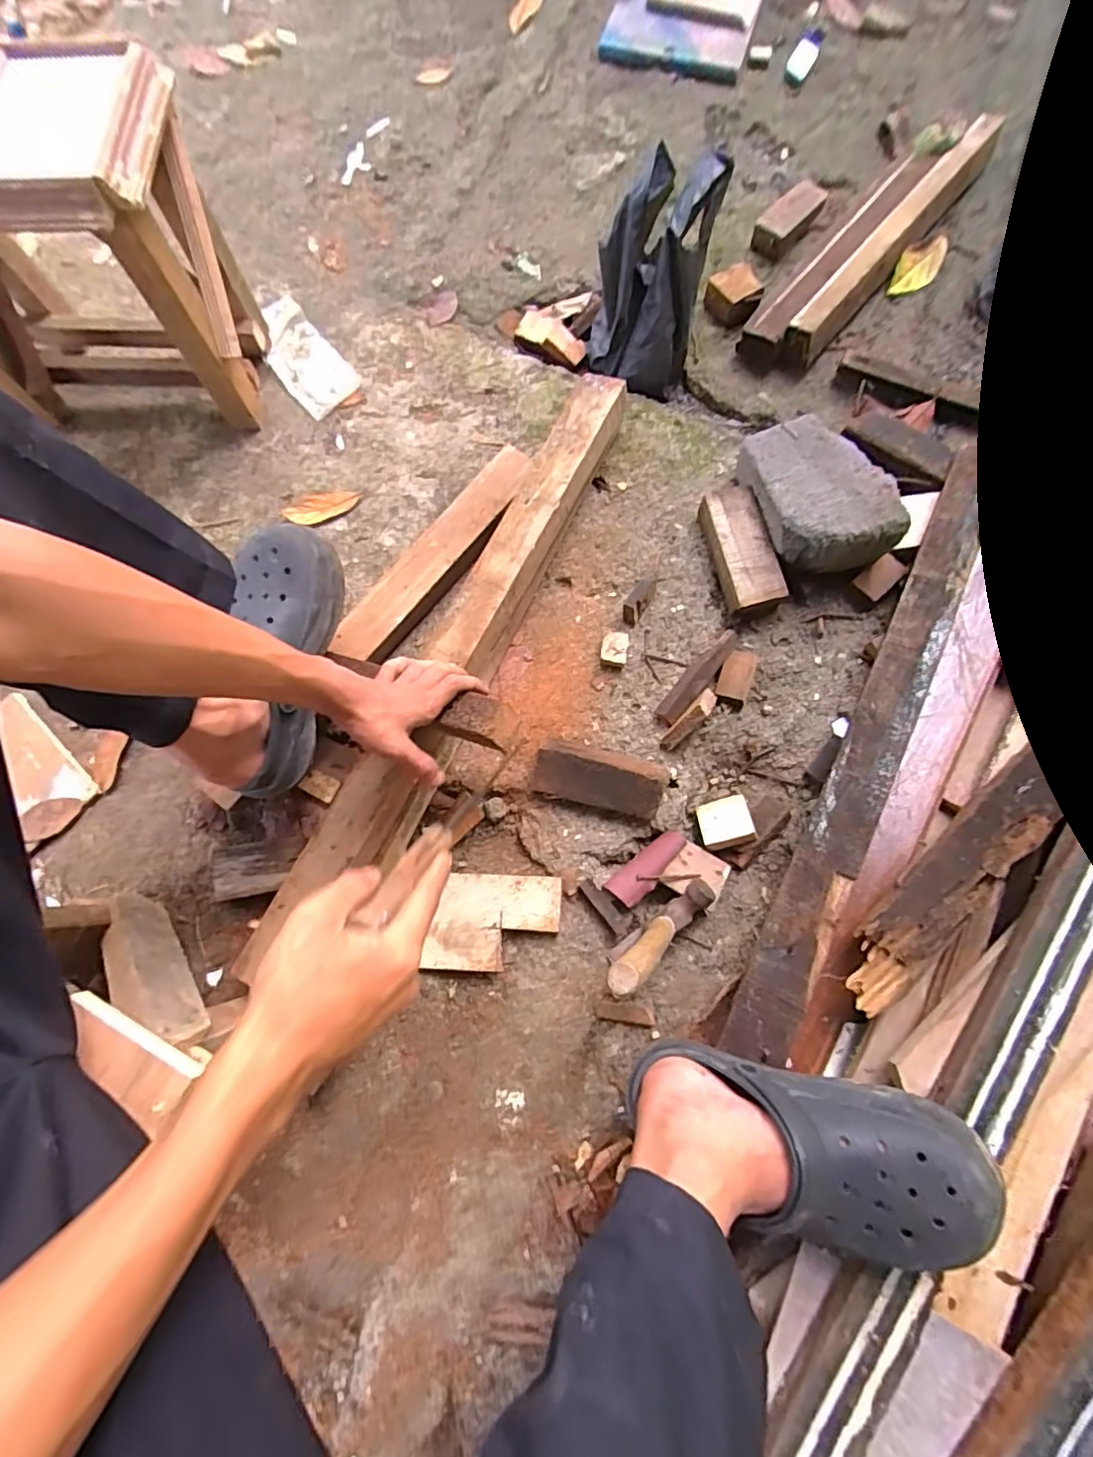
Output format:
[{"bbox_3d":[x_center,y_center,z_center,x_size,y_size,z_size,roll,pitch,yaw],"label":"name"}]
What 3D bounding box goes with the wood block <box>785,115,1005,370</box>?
[{"bbox_3d":[0.511,-0.720,0.860,0.054,0.061,0.517,38,80,11],"label":"wood block"}]

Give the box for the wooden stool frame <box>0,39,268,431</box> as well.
[{"bbox_3d":[-0.567,-0.556,0.715,0.365,0.333,0.205,2,75,3],"label":"wooden stool frame"}]

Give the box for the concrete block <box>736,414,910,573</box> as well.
[{"bbox_3d":[0.325,-0.290,0.708,0.127,0.070,0.208,-20,75,-2],"label":"concrete block"}]

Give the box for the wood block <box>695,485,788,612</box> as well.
[{"bbox_3d":[0.244,-0.223,0.739,0.070,0.046,0.154,-15,75,-1],"label":"wood block"}]

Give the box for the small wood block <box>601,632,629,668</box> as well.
[{"bbox_3d":[0.084,-0.098,0.718,0.031,0.021,0.040,11,76,6],"label":"small wood block"}]

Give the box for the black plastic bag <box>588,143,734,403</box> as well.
[{"bbox_3d":[0.136,-0.597,0.783,0.147,0.190,0.161,8,76,5],"label":"black plastic bag"}]

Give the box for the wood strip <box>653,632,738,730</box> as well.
[{"bbox_3d":[0.185,-0.063,0.708,0.030,0.020,0.145,39,80,12],"label":"wood strip"}]

